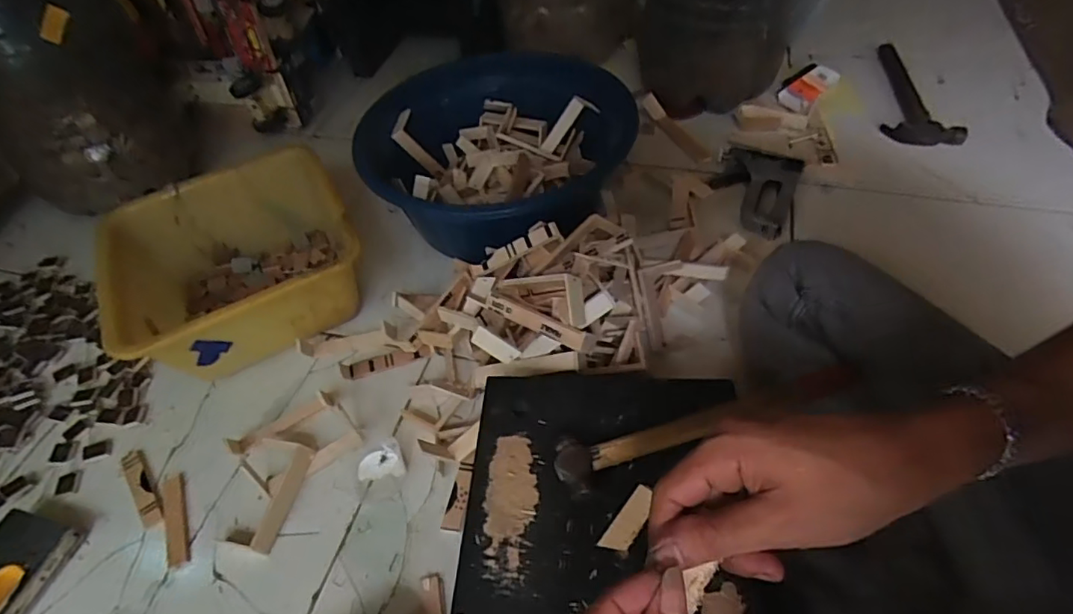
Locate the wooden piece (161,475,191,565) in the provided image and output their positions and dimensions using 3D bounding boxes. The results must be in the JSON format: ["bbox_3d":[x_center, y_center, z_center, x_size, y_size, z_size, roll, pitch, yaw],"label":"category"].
[{"bbox_3d":[-0.359,0.211,0.564,0.022,0.006,0.096,-23,51,-14],"label":"wooden piece"}]

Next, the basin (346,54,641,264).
[{"bbox_3d":[-0.055,-0.201,0.771,0.324,0.127,0.335,19,54,21],"label":"basin"}]

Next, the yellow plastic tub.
[{"bbox_3d":[-0.358,-0.052,0.704,0.266,0.118,0.254,-23,51,-14],"label":"yellow plastic tub"}]

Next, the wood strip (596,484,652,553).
[{"bbox_3d":[0.066,0.149,0.396,0.020,0.006,0.051,29,59,26],"label":"wood strip"}]

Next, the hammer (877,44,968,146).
[{"bbox_3d":[0.643,-0.364,0.967,0.104,0.034,0.303,8,51,13],"label":"hammer"}]

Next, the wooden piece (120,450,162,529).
[{"bbox_3d":[-0.412,0.187,0.590,0.022,0.004,0.097,-34,54,-21],"label":"wooden piece"}]

